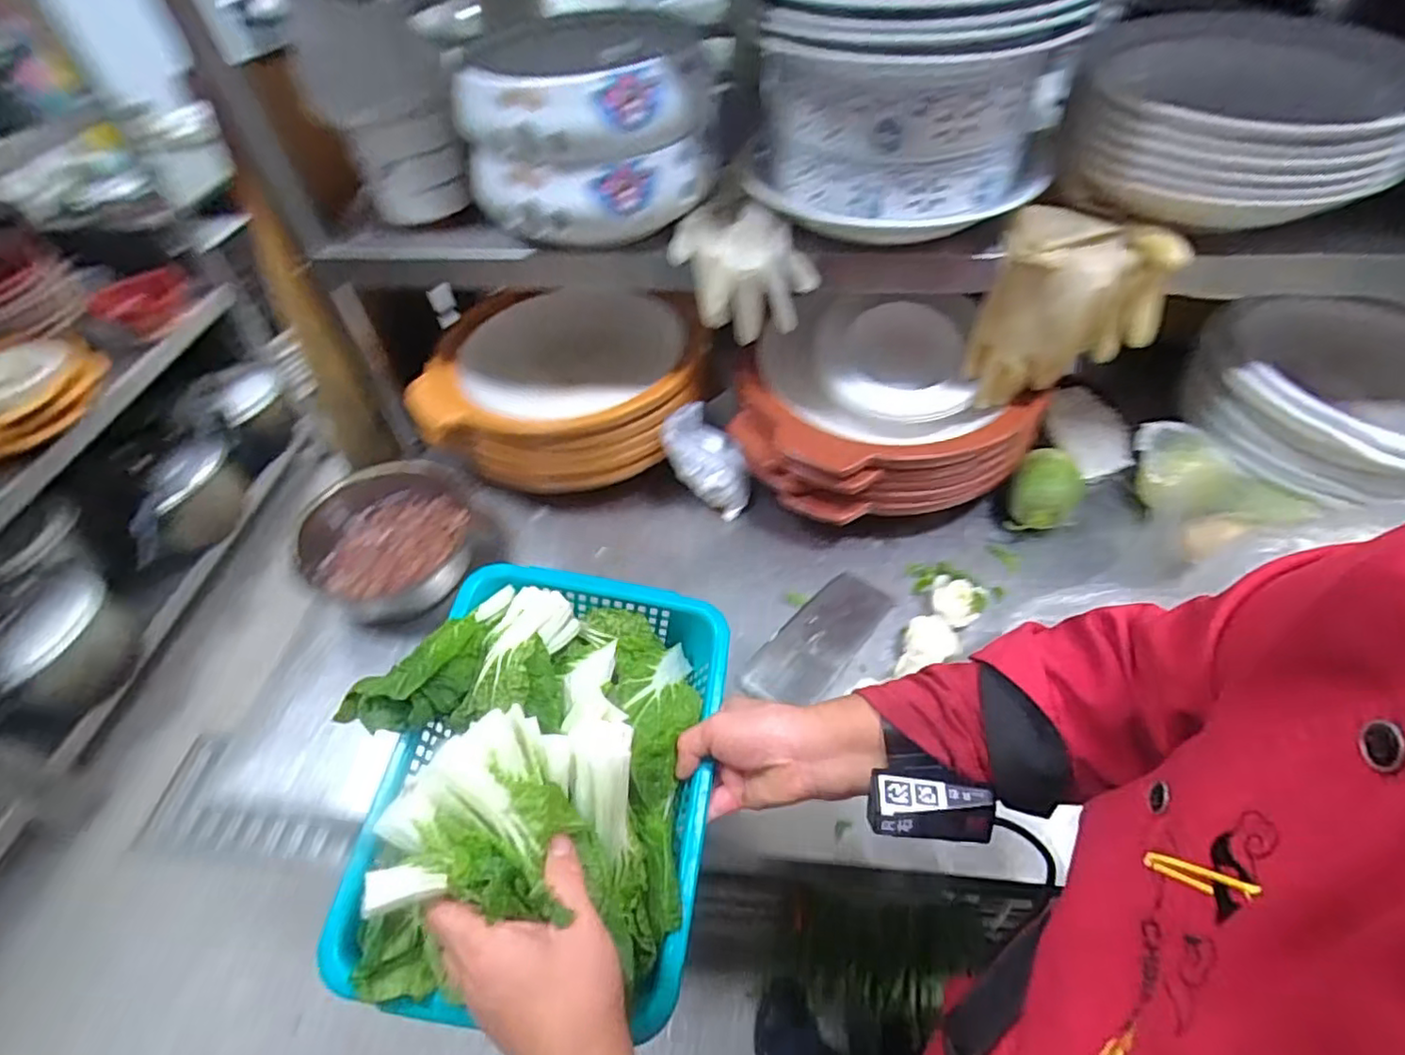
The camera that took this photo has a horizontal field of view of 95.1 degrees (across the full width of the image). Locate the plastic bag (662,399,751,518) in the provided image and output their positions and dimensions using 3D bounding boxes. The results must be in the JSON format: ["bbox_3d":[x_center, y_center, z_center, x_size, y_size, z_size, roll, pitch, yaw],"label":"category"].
[{"bbox_3d":[0.003,-0.082,0.845,0.088,0.108,0.110,-22,52,-13],"label":"plastic bag"}]

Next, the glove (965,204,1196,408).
[{"bbox_3d":[0.389,-0.224,0.689,0.166,0.187,0.053,-2,50,3],"label":"glove"}]

